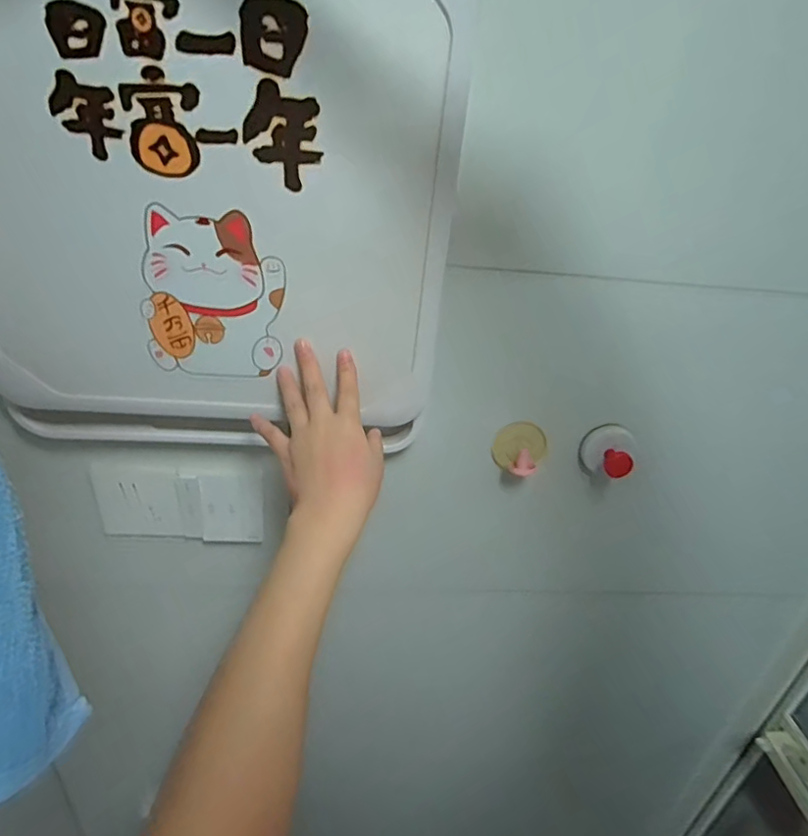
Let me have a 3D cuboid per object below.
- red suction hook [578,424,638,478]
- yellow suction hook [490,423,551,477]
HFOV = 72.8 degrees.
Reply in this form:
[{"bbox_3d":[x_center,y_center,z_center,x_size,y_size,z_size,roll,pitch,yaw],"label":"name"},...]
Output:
[{"bbox_3d":[0.213,0.036,0.576,0.056,0.049,0.034,18,32,21],"label":"red suction hook"},{"bbox_3d":[0.120,0.032,0.568,0.055,0.046,0.035,12,31,12],"label":"yellow suction hook"}]

